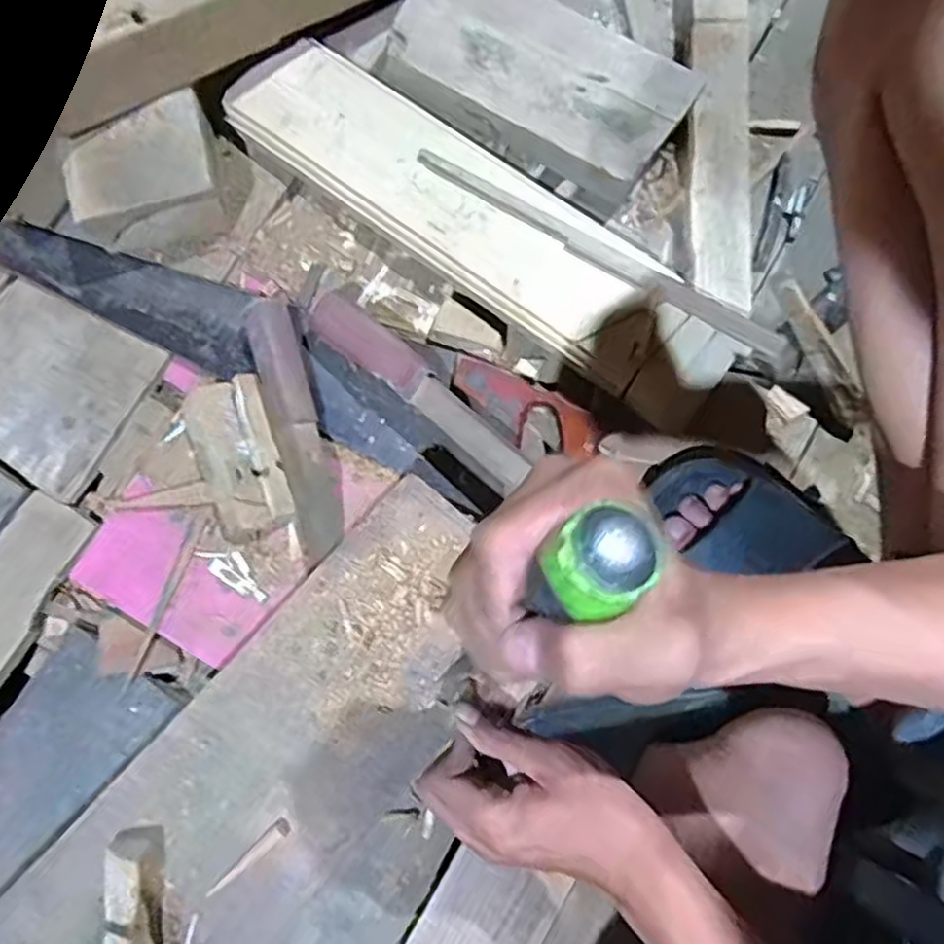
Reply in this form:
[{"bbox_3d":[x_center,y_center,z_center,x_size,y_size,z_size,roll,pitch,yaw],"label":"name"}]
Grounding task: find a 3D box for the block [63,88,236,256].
[{"bbox_3d":[-0.255,-0.232,0.583,0.127,0.083,0.088,-19,80,-2],"label":"block"}]

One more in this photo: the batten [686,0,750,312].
[{"bbox_3d":[0.212,-0.288,0.627,0.054,0.034,0.306,4,80,2],"label":"batten"}]

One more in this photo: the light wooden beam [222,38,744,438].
[{"bbox_3d":[0.006,-0.205,0.591,0.458,0.047,0.104,38,83,7],"label":"light wooden beam"}]

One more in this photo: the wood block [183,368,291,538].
[{"bbox_3d":[-0.186,-0.013,0.576,0.064,0.026,0.126,-18,80,-2],"label":"wood block"}]

